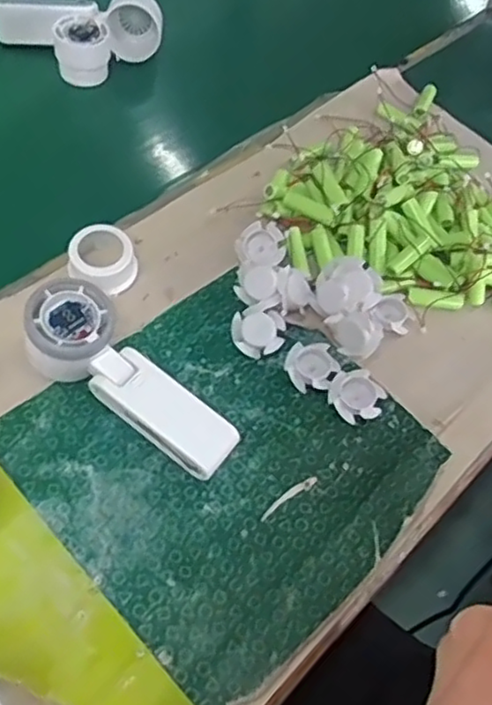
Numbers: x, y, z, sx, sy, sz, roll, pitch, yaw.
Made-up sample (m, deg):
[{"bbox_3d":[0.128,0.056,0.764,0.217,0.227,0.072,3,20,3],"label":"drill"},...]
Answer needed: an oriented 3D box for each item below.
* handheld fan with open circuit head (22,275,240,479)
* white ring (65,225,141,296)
[{"bbox_3d":[-0.082,0.022,0.470,0.169,0.047,0.061,41,60,3],"label":"handheld fan with open circuit head"},{"bbox_3d":[-0.113,-0.072,0.530,0.055,0.034,0.060,-1,57,-10],"label":"white ring"}]

